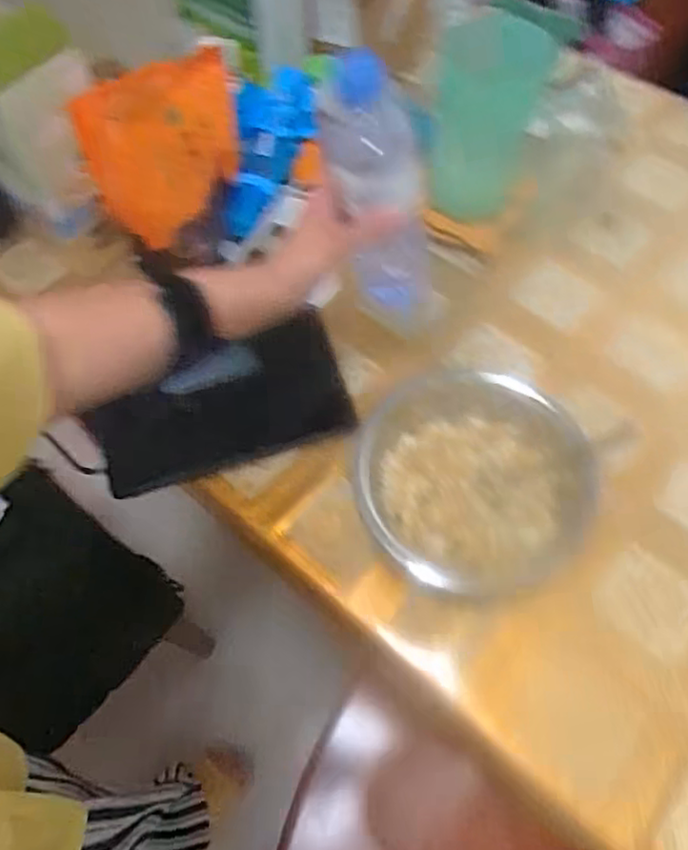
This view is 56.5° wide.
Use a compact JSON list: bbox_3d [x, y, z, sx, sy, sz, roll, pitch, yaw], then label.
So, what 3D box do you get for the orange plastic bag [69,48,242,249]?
[{"bbox_3d":[-0.173,-0.272,0.639,0.150,0.162,0.048,-34,66,-17],"label":"orange plastic bag"}]

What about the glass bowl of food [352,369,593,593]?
[{"bbox_3d":[0.117,0.055,0.579,0.201,0.073,0.188,0,61,0],"label":"glass bowl of food"}]

